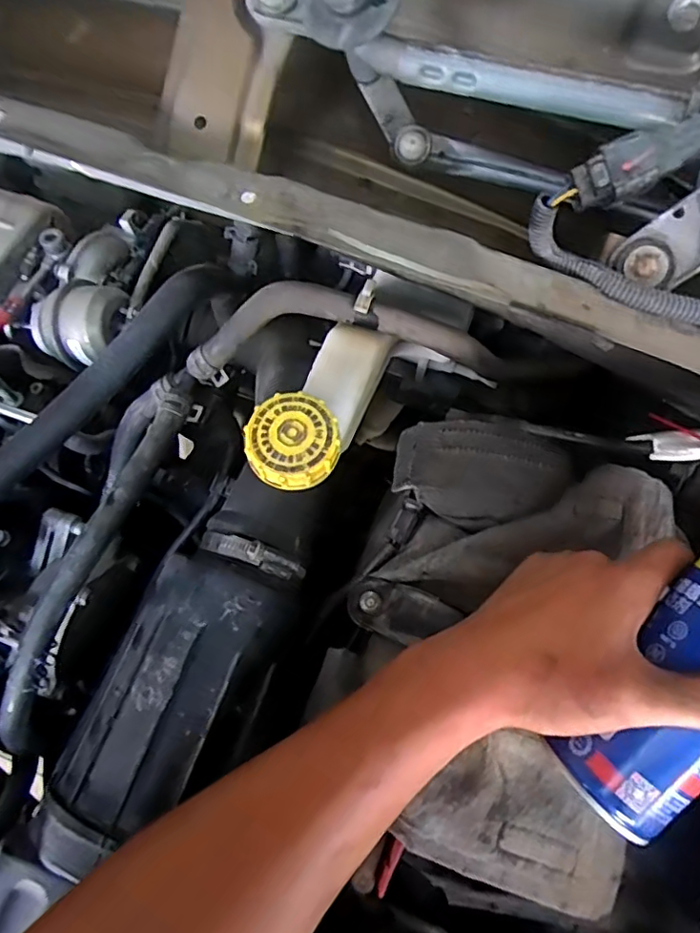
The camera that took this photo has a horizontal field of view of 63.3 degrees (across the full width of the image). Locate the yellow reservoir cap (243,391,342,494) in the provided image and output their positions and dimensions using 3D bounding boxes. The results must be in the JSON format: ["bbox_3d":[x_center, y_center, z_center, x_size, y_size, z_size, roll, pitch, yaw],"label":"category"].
[{"bbox_3d":[-0.031,-0.015,0.314,0.050,0.017,0.051,0,71,-1],"label":"yellow reservoir cap"}]

